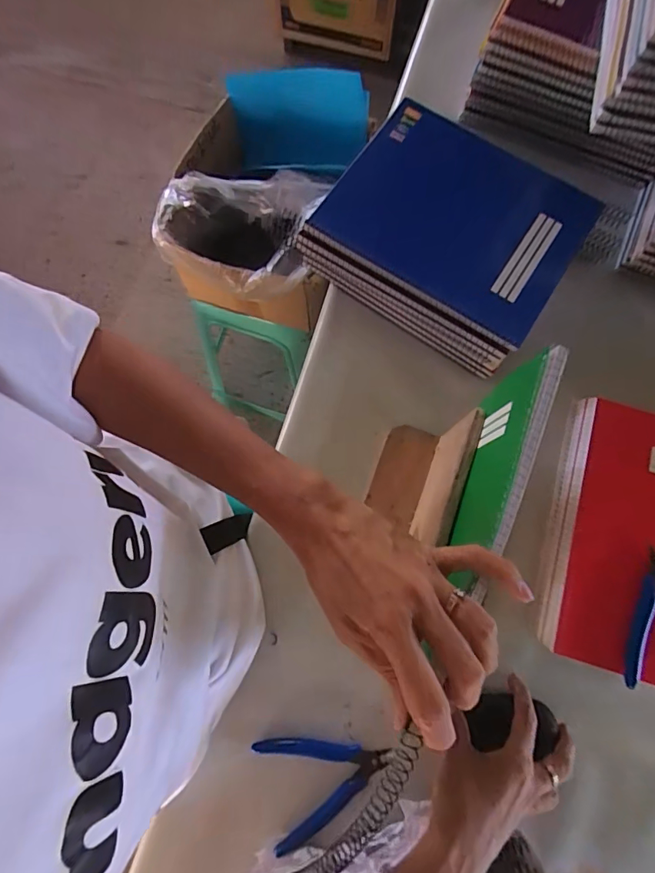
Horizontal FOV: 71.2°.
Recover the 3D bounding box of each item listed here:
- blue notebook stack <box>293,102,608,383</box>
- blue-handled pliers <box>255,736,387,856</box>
[{"bbox_3d":[0.124,-0.221,0.512,0.260,0.086,0.213,33,77,7],"label":"blue notebook stack"},{"bbox_3d":[-0.001,0.306,0.413,0.113,0.007,0.087,-18,76,-6],"label":"blue-handled pliers"}]

